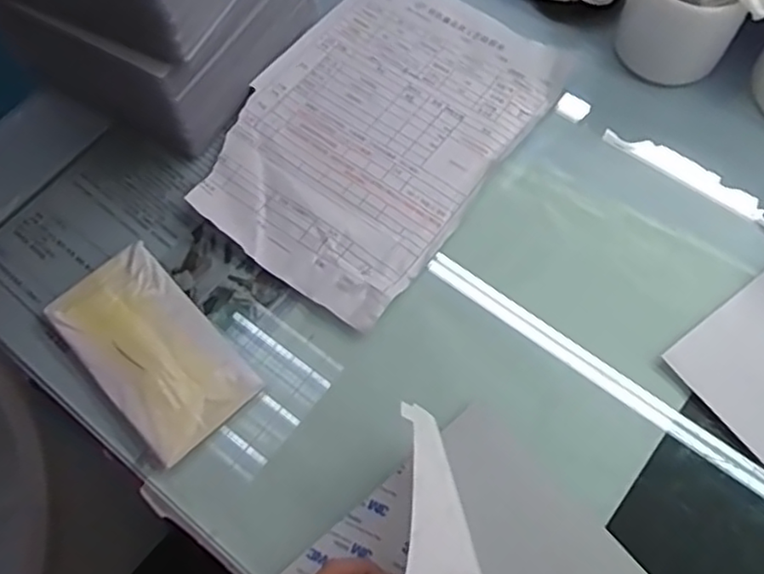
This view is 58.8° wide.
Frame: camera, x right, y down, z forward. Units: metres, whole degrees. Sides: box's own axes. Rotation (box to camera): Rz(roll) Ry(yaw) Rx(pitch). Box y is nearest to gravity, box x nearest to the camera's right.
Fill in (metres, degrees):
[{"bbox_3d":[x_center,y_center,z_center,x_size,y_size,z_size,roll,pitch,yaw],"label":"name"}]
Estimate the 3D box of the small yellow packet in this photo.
[{"bbox_3d":[-0.158,0.042,0.465,0.081,0.012,0.146,-41,70,-14],"label":"small yellow packet"}]

